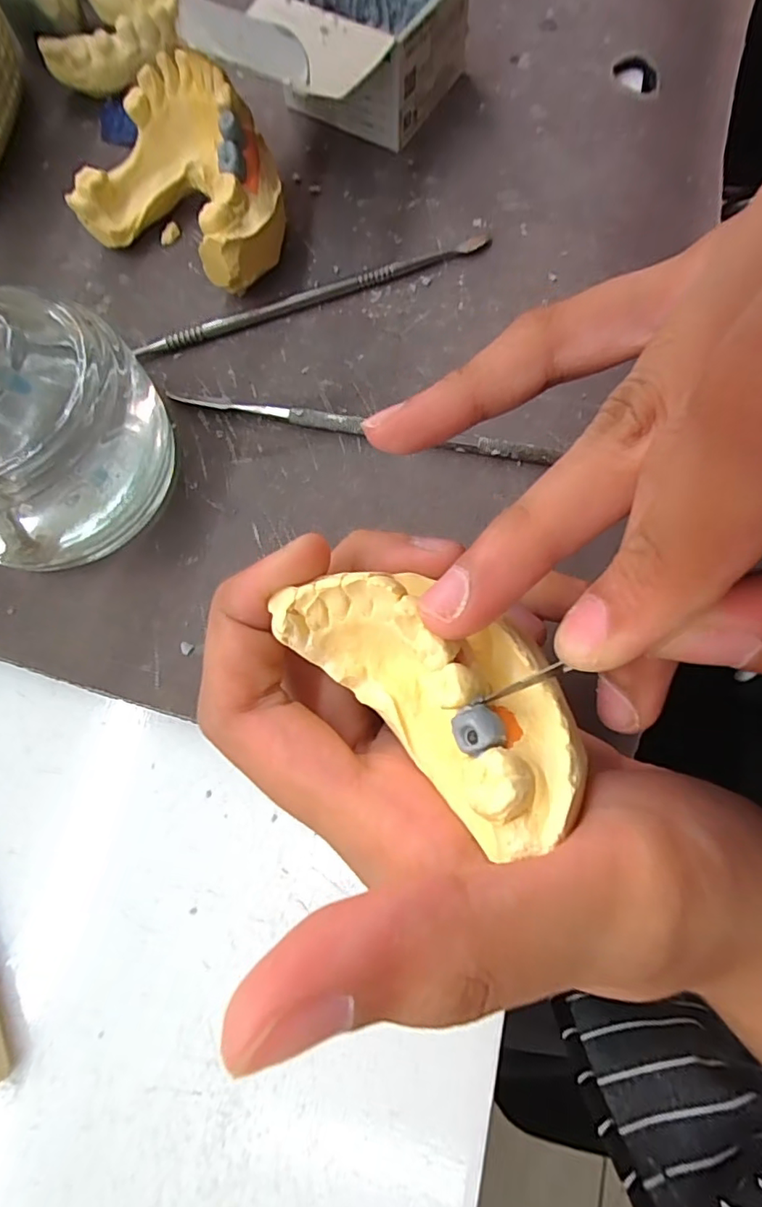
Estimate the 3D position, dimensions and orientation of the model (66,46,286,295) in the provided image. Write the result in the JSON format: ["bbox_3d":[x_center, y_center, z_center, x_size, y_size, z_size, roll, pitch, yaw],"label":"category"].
[{"bbox_3d":[-0.065,-0.144,0.189,0.069,0.040,0.051,29,77,9],"label":"model"}]

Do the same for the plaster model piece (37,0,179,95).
[{"bbox_3d":[-0.107,-0.234,0.224,0.053,0.022,0.055,-4,74,0],"label":"plaster model piece"}]

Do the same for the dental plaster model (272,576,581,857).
[{"bbox_3d":[0.010,0.013,0.099,0.058,0.018,0.030,36,77,29],"label":"dental plaster model"}]

